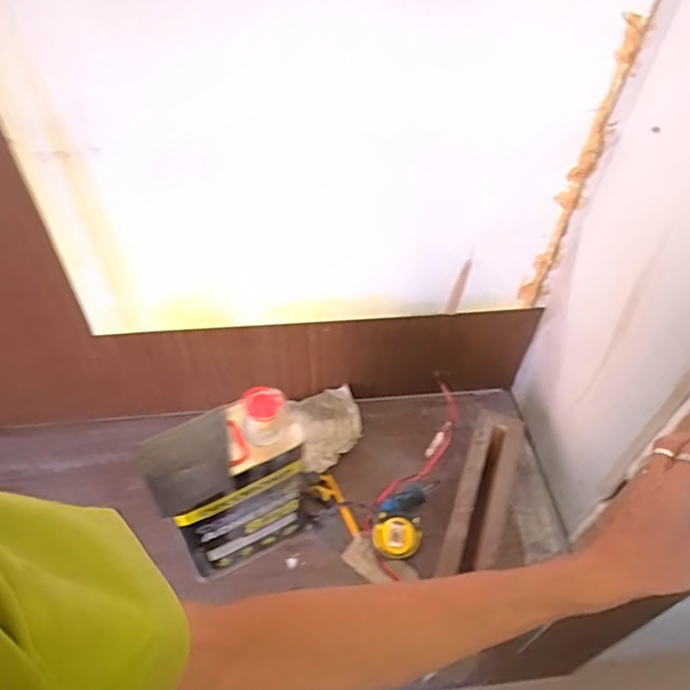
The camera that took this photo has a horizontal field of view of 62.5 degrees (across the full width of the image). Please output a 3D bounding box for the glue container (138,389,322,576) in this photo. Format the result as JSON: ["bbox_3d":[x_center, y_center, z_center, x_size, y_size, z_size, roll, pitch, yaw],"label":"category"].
[{"bbox_3d":[-0.124,0.173,0.710,0.199,0.270,0.092,-20,53,-19],"label":"glue container"}]

